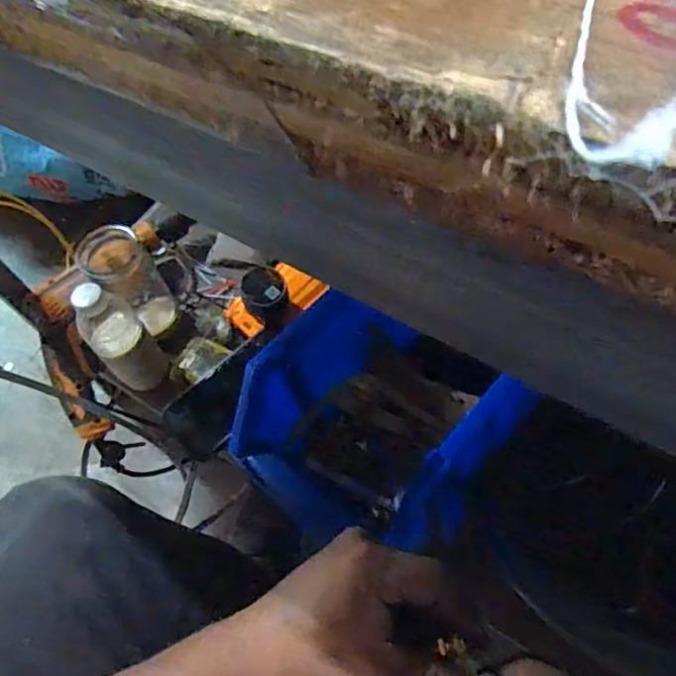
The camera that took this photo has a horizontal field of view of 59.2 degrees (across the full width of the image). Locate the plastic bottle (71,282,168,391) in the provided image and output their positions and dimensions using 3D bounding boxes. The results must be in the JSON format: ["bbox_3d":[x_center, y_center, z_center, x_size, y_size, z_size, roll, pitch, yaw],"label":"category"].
[{"bbox_3d":[-0.244,0.004,0.672,0.059,0.176,0.051,-40,64,-15],"label":"plastic bottle"}]

